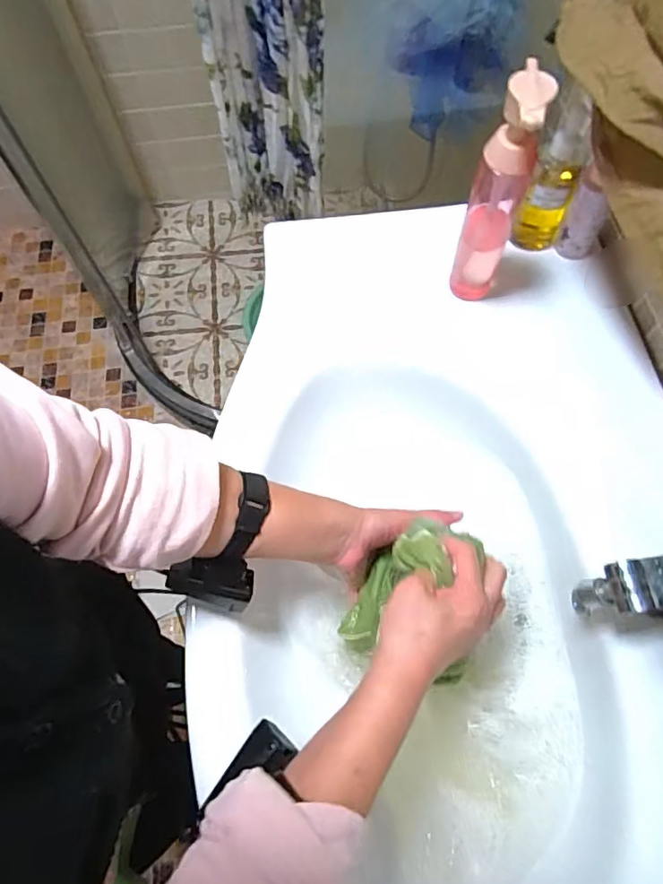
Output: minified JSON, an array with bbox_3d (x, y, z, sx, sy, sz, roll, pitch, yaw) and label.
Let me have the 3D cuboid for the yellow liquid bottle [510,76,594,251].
[{"bbox_3d":[0.247,-0.295,0.591,0.058,0.181,0.051,24,69,10],"label":"yellow liquid bottle"}]

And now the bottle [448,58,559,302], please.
[{"bbox_3d":[0.161,-0.229,0.538,0.049,0.256,0.051,19,68,8],"label":"bottle"}]

